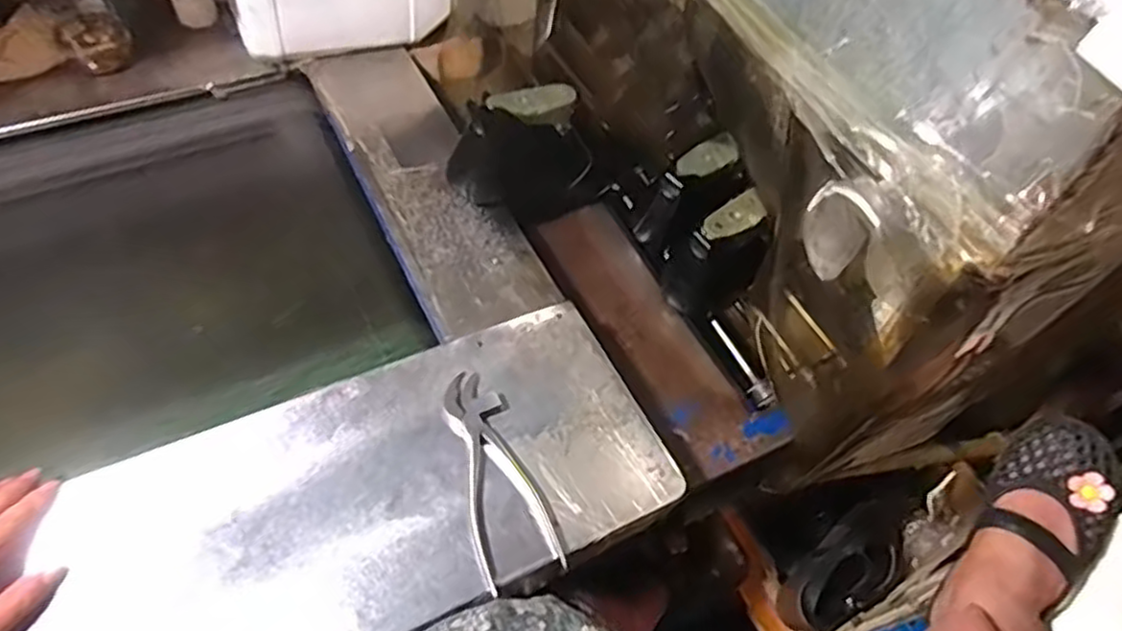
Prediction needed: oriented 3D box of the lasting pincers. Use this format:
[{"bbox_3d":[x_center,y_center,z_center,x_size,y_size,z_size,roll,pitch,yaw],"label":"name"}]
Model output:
[{"bbox_3d":[-0.053,0.129,0.597,0.065,0.012,0.184,-13,58,-13],"label":"lasting pincers"}]

